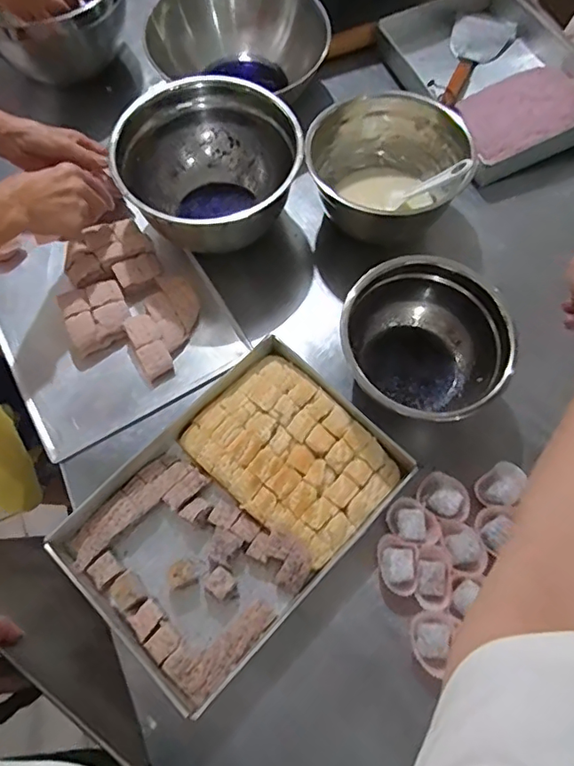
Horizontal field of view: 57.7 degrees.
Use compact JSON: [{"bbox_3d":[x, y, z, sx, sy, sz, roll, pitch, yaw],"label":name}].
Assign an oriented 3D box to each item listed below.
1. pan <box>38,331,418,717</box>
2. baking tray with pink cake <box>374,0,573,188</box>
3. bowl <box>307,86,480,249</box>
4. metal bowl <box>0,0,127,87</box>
[{"bbox_3d":[-0.050,0.130,0.539,0.213,0.062,0.317,42,73,15],"label":"pan"},{"bbox_3d":[0.302,-0.450,0.758,0.245,0.046,0.328,-23,69,-10],"label":"baking tray with pink cake"},{"bbox_3d":[0.121,-0.265,0.646,0.181,0.102,0.157,14,68,5],"label":"bowl"},{"bbox_3d":[-0.321,-0.529,0.740,0.223,0.123,0.238,0,67,0],"label":"metal bowl"}]

